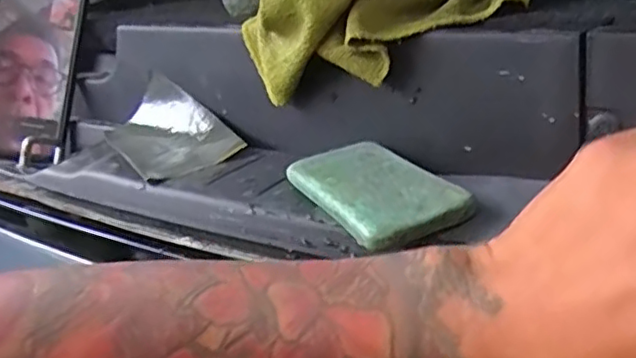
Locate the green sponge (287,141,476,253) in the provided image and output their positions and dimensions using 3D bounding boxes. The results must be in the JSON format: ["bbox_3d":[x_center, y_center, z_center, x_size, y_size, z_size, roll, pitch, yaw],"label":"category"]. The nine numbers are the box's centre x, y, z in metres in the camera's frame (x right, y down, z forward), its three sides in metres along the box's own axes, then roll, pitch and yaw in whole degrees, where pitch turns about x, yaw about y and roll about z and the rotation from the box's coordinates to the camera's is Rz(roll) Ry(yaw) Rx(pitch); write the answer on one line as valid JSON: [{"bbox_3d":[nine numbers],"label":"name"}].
[{"bbox_3d":[0.030,0.006,0.333,0.058,0.011,0.116,-12,25,-20],"label":"green sponge"}]

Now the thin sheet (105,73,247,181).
[{"bbox_3d":[-0.110,-0.035,0.467,0.069,0.021,0.118,-33,39,-18],"label":"thin sheet"}]

